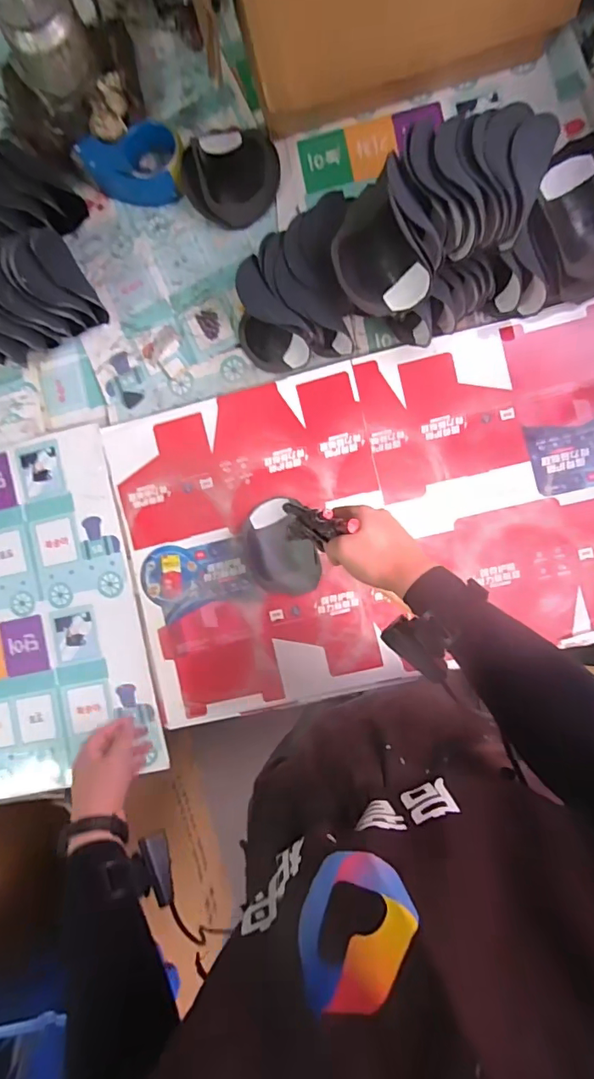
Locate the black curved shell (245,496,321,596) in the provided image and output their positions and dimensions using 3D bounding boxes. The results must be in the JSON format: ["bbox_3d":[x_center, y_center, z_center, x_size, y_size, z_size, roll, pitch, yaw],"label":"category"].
[{"bbox_3d":[-0.023,0.011,0.709,0.092,0.042,0.140,-21,86,7],"label":"black curved shell"}]

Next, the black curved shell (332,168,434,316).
[{"bbox_3d":[0.090,-0.347,0.588,0.087,0.098,0.145,-24,87,5],"label":"black curved shell"}]

